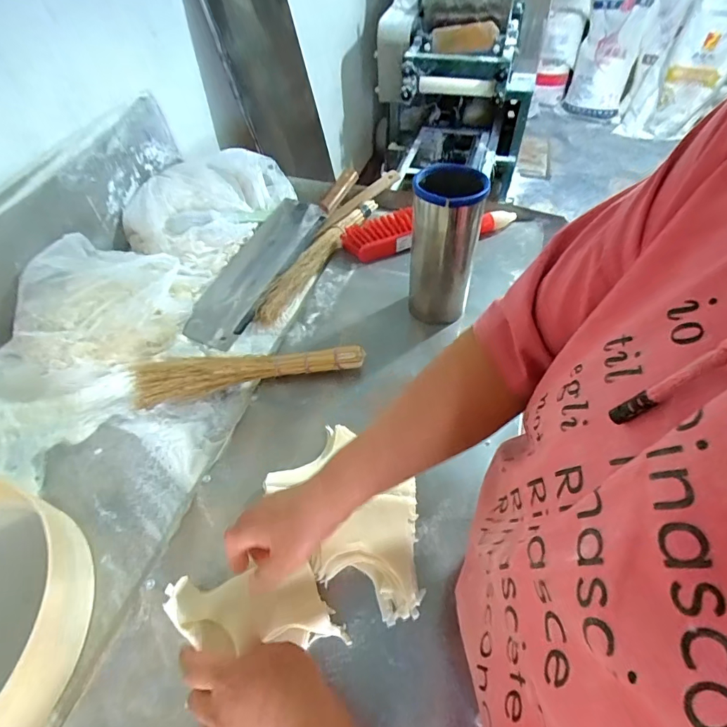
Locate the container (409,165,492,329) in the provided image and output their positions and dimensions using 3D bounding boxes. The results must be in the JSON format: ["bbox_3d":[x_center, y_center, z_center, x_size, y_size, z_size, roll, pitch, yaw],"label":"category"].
[{"bbox_3d":[0.107,-0.166,0.592,0.083,0.196,0.093,0,53,3],"label":"container"}]

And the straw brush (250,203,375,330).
[{"bbox_3d":[-0.084,-0.189,0.748,0.043,0.030,0.322,27,58,21],"label":"straw brush"}]

